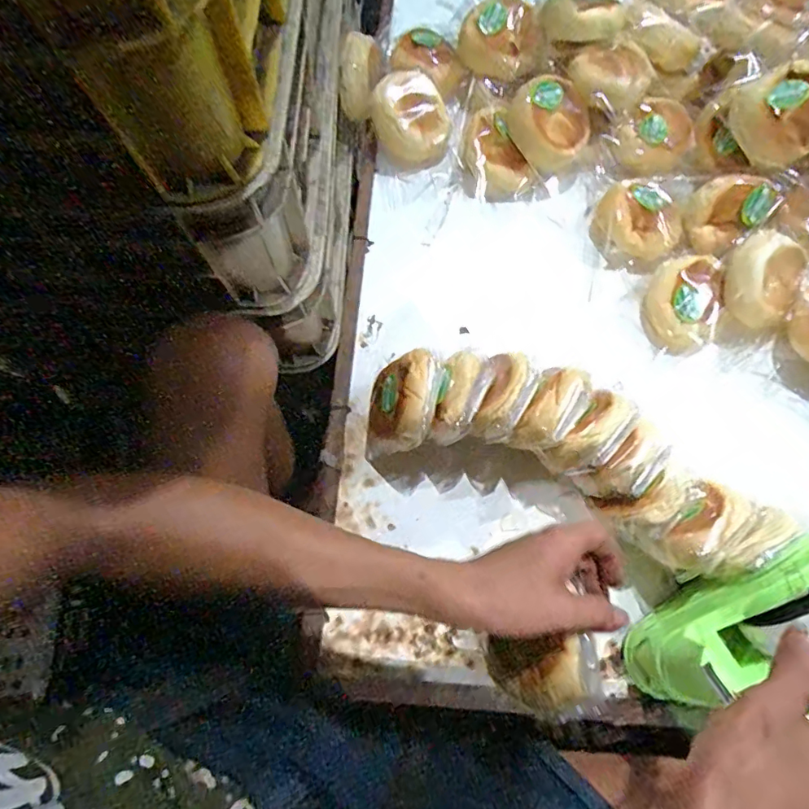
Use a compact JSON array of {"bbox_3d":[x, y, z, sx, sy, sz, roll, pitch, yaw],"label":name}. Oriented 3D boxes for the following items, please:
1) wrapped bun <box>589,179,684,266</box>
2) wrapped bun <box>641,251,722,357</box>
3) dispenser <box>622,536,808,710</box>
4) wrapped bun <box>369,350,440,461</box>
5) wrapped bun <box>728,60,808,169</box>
[{"bbox_3d":[0.269,-0.206,0.582,0.090,0.041,0.103,-2,72,0],"label":"wrapped bun"},{"bbox_3d":[0.303,-0.107,0.542,0.073,0.052,0.101,3,72,2],"label":"wrapped bun"},{"bbox_3d":[0.280,0.181,0.403,0.208,0.069,0.073,-35,73,17],"label":"dispenser"},{"bbox_3d":[-0.001,0.002,0.495,0.068,0.091,0.090,7,72,3],"label":"wrapped bun"},{"bbox_3d":[0.394,-0.301,0.526,0.078,0.059,0.087,-8,72,-2],"label":"wrapped bun"}]

